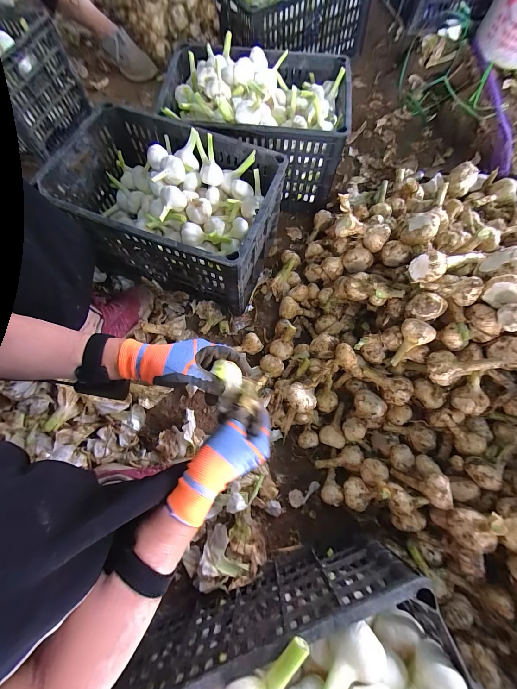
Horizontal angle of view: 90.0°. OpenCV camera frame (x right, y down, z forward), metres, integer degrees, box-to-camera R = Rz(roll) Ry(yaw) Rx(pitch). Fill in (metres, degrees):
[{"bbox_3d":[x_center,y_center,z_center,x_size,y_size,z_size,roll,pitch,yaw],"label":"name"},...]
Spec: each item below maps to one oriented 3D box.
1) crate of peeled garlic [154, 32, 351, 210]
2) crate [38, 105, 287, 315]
[{"bbox_3d":[-0.001,-0.576,0.696,0.432,0.252,0.305,5,72,3],"label":"crate of peeled garlic"},{"bbox_3d":[-0.187,-0.302,0.616,0.431,0.244,0.301,17,73,7],"label":"crate"}]

